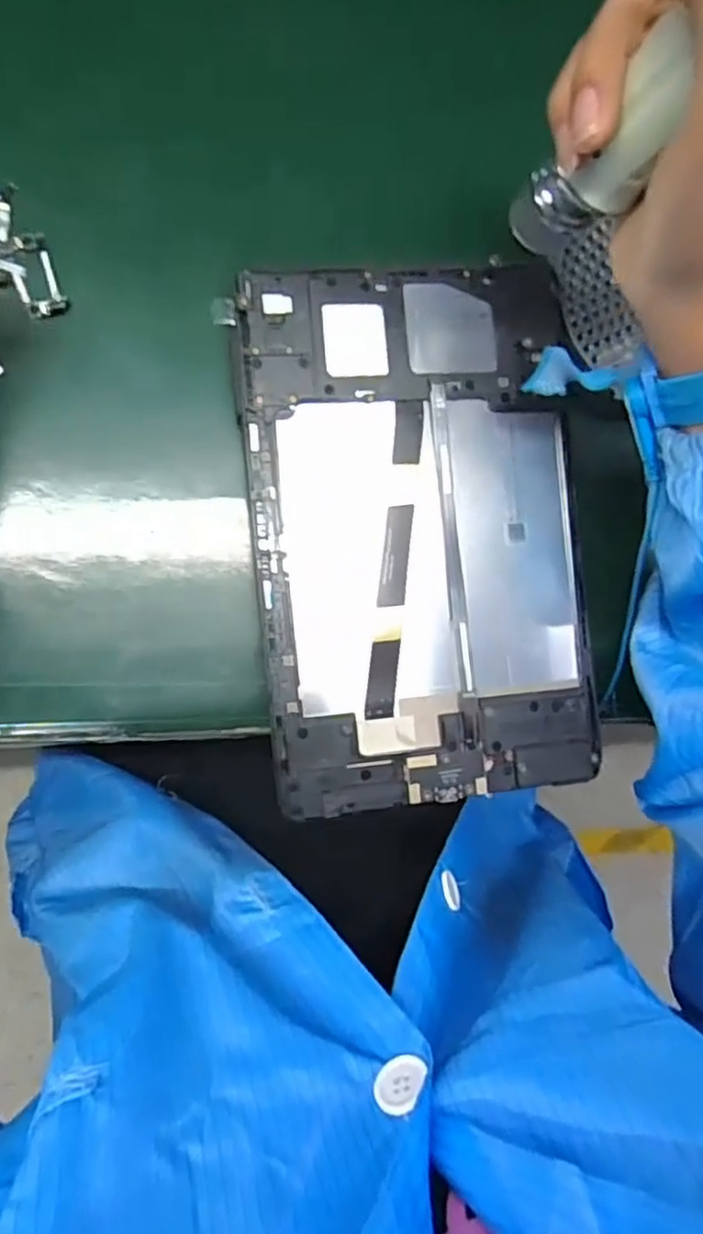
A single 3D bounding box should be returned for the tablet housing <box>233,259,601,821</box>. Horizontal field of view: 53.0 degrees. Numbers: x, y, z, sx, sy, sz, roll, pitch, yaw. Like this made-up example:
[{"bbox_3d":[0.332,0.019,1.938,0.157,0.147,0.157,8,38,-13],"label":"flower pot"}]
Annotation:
[{"bbox_3d":[0.032,-0.038,0.321,0.151,0.007,0.239,-5,90,-10],"label":"tablet housing"}]

